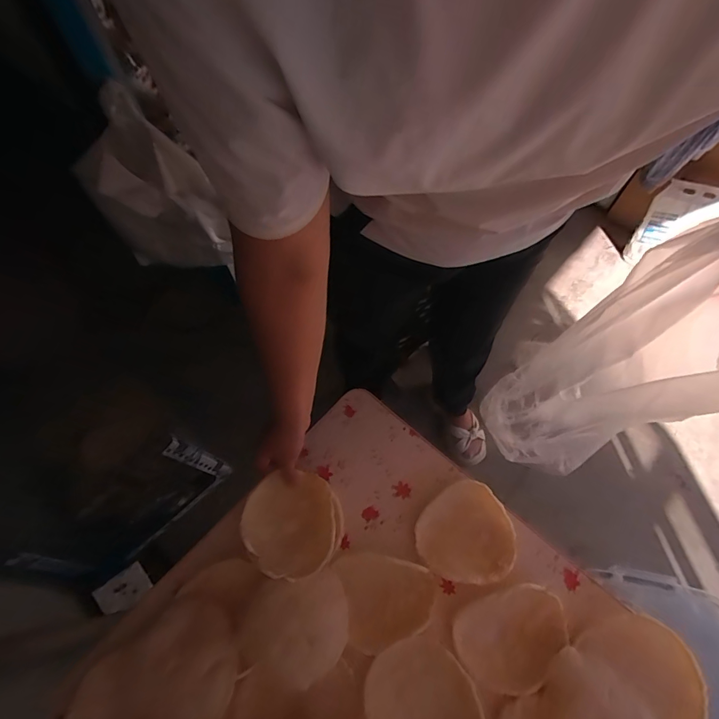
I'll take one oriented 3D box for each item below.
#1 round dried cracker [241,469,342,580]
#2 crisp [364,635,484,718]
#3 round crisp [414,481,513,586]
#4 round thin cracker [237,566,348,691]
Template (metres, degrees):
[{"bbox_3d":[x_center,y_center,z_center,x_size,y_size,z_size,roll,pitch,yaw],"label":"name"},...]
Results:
[{"bbox_3d":[-0.087,0.214,0.528,0.121,0.031,0.127,-1,64,1],"label":"round dried cracker"},{"bbox_3d":[0.072,0.398,0.464,0.121,0.021,0.118,0,62,0],"label":"crisp"},{"bbox_3d":[0.148,0.245,0.553,0.128,0.026,0.123,0,62,0],"label":"round crisp"},{"bbox_3d":[-0.080,0.324,0.482,0.127,0.031,0.110,-9,63,-4],"label":"round thin cracker"}]

